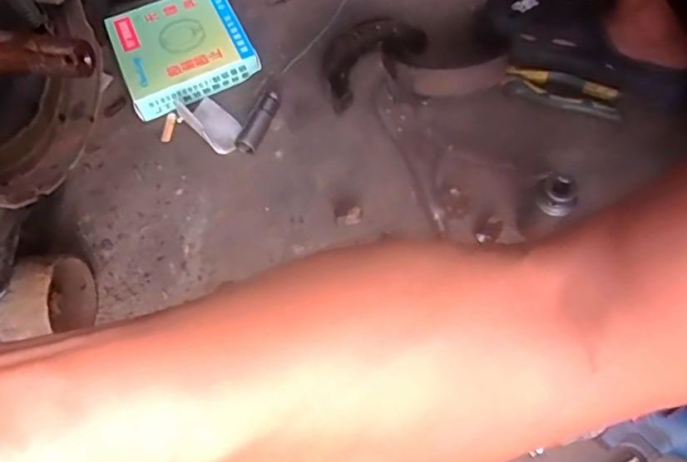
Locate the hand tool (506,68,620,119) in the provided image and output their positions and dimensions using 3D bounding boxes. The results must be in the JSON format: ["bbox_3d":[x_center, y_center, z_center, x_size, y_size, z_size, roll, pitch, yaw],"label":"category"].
[{"bbox_3d":[0.248,-0.160,0.623,0.125,0.019,0.043,19,64,9],"label":"hand tool"}]

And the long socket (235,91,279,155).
[{"bbox_3d":[-0.099,-0.128,0.635,0.021,0.021,0.081,25,79,12],"label":"long socket"}]

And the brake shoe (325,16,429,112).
[{"bbox_3d":[0.027,-0.213,0.672,0.144,0.030,0.079,-36,66,-14],"label":"brake shoe"}]

